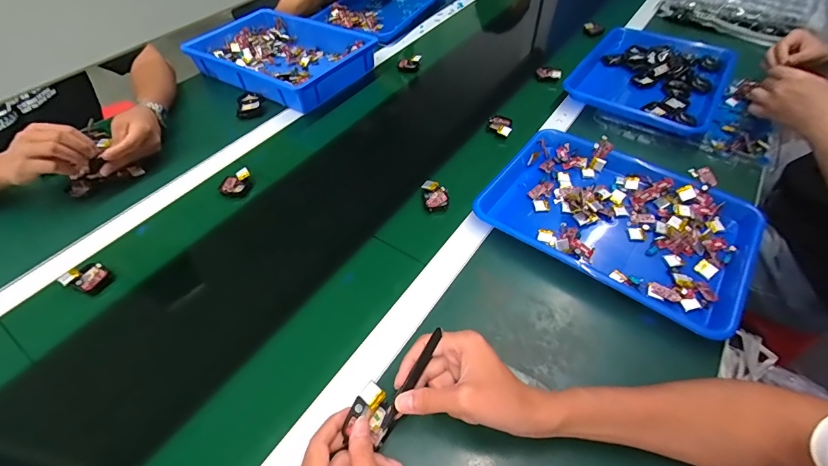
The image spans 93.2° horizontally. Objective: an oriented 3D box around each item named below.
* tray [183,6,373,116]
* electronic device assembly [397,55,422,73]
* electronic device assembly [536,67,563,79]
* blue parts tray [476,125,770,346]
[{"bbox_3d":[-0.286,-0.406,0.876,0.375,0.054,0.278,25,53,25],"label":"tray"},{"bbox_3d":[-0.010,-0.378,0.868,0.052,0.018,0.054,-3,47,2],"label":"electronic device assembly"},{"bbox_3d":[0.285,-0.339,0.832,0.023,0.018,0.068,-28,39,-20],"label":"electronic device assembly"},{"bbox_3d":[0.282,-0.024,0.550,0.339,0.034,0.239,32,58,24],"label":"blue parts tray"}]

